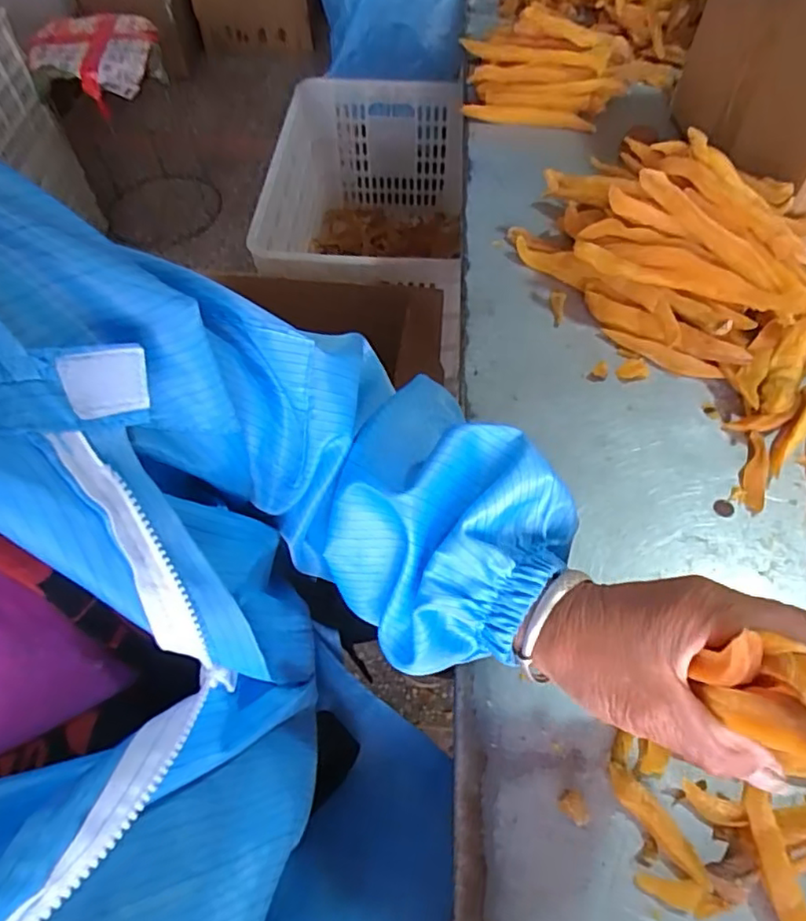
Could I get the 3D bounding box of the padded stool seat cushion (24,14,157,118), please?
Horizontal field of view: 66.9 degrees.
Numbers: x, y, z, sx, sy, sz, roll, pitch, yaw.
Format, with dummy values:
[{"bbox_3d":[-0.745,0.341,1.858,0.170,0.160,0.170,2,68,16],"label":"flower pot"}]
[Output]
[{"bbox_3d":[-0.734,-0.976,1.473,0.262,0.099,0.263,-4,58,-1],"label":"padded stool seat cushion"}]

